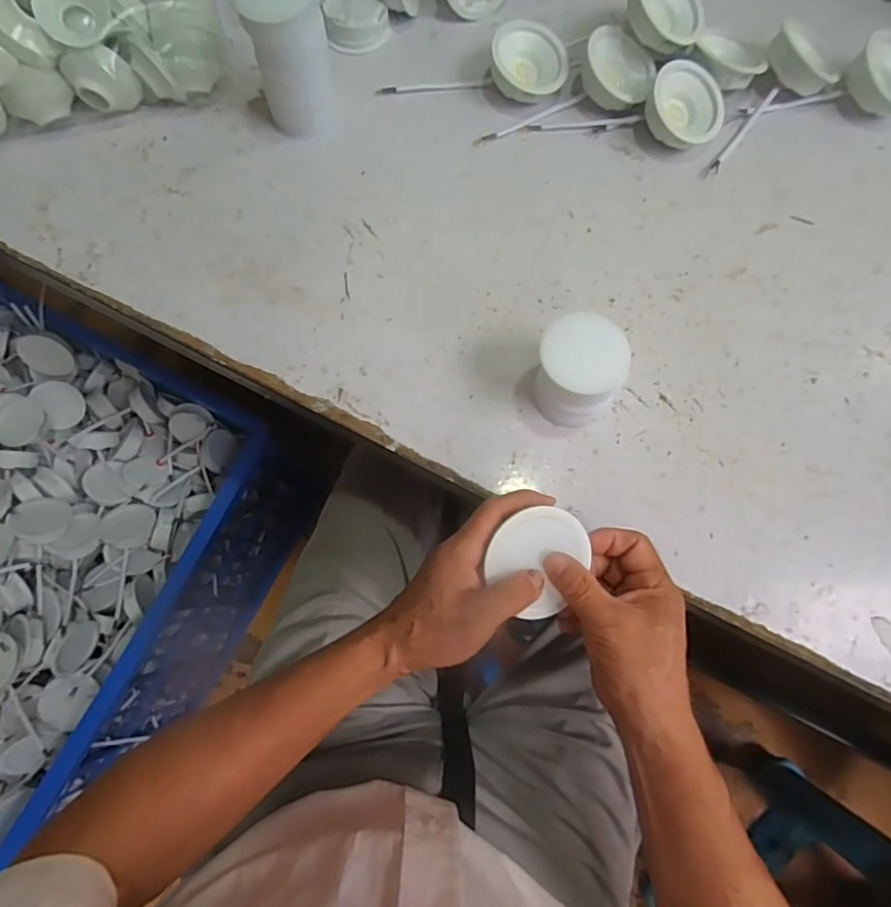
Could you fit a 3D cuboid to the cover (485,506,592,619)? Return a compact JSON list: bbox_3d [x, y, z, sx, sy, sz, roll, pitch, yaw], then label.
[{"bbox_3d":[0.062,0.067,0.340,0.065,0.006,0.065,1,88,-16],"label":"cover"}]

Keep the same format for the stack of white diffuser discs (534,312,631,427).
[{"bbox_3d":[0.100,-0.060,0.393,0.068,0.078,0.056,24,77,6],"label":"stack of white diffuser discs"}]

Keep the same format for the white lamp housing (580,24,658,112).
[{"bbox_3d":[0.154,-0.344,0.480,0.067,0.030,0.057,42,87,-4],"label":"white lamp housing"}]

